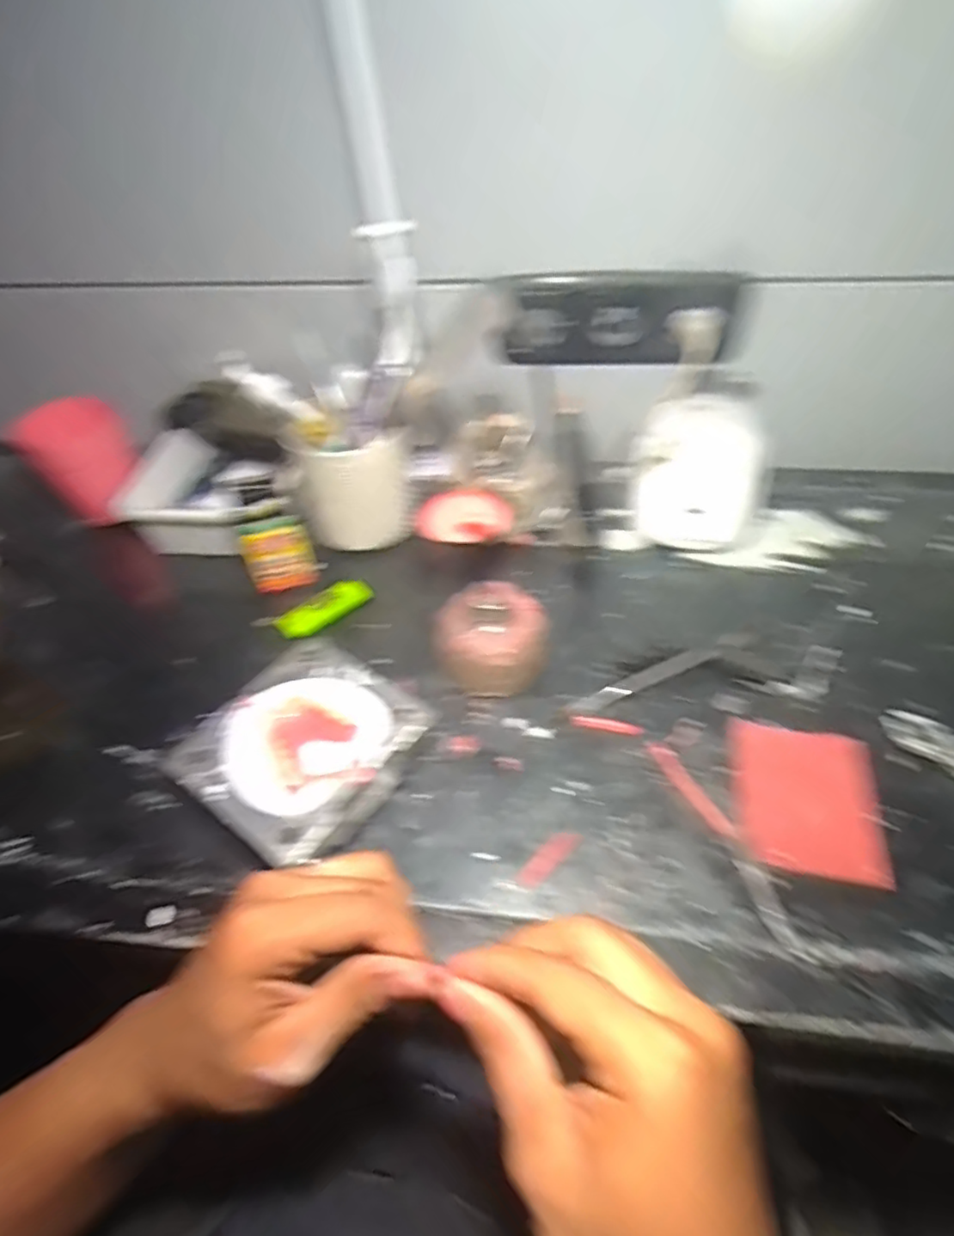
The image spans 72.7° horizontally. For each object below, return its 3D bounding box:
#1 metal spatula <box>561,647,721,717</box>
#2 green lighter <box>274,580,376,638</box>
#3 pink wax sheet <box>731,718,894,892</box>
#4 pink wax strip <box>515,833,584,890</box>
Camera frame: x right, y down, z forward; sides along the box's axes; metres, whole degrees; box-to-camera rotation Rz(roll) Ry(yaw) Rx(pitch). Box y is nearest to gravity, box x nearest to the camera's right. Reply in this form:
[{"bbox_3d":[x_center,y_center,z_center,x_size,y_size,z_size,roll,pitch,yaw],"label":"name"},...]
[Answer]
[{"bbox_3d":[0.121,0.046,0.477,0.120,0.005,0.014,-22,65,-11],"label":"metal spatula"},{"bbox_3d":[-0.126,-0.007,0.539,0.080,0.018,0.030,-37,56,-26],"label":"green lighter"},{"bbox_3d":[0.210,0.115,0.413,0.085,0.004,0.097,6,52,12],"label":"pink wax sheet"},{"bbox_3d":[0.044,0.148,0.401,0.046,0.004,0.015,-34,55,-24],"label":"pink wax strip"}]

